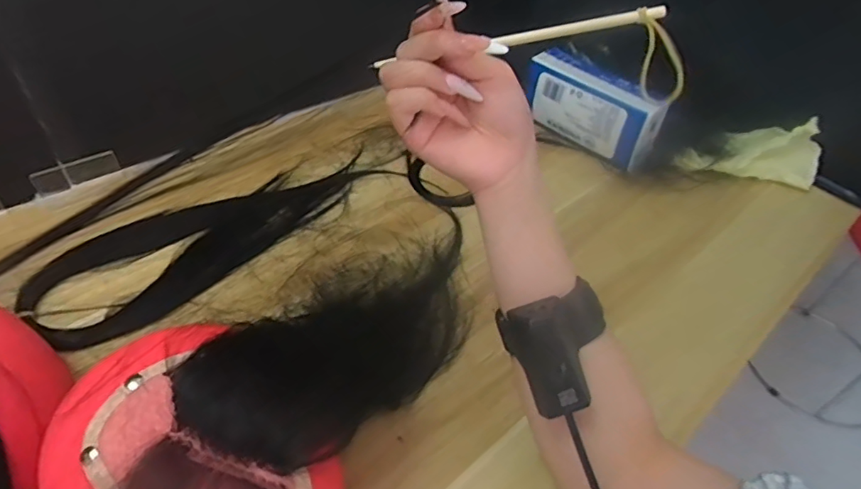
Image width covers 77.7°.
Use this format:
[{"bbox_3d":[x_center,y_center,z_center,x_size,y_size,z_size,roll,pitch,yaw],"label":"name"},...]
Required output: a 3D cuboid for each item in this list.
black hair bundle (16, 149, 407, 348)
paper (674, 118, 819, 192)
[{"bbox_3d":[-0.223,-0.024,0.563,0.128,0.022,0.361,34,50,25],"label":"black hair bundle"},{"bbox_3d":[0.406,-0.126,0.681,0.162,0.060,0.066,5,44,-2],"label":"paper"}]

